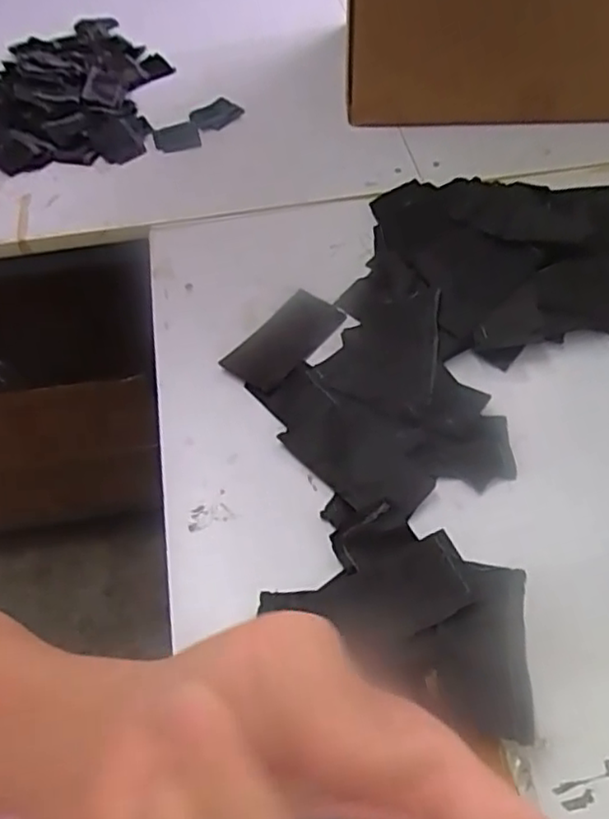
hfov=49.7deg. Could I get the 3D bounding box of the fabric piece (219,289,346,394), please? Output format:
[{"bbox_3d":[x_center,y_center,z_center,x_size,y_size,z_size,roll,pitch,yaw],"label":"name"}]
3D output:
[{"bbox_3d":[-0.016,-0.062,0.581,0.061,0.013,0.117,32,60,25],"label":"fabric piece"}]

